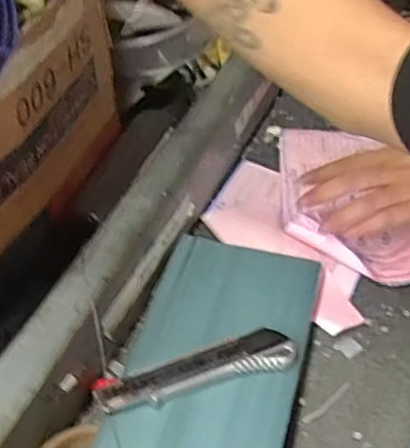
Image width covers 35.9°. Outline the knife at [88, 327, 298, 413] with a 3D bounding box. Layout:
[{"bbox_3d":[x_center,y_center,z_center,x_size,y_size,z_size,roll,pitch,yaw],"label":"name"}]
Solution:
[{"bbox_3d":[-0.006,0.104,0.457,0.145,0.021,0.031,-16,47,-12],"label":"knife"}]

